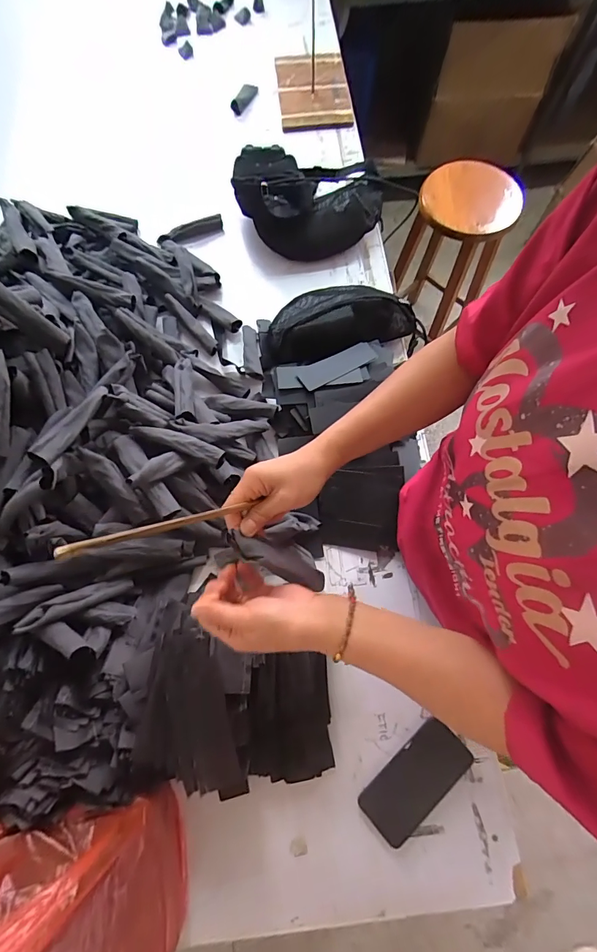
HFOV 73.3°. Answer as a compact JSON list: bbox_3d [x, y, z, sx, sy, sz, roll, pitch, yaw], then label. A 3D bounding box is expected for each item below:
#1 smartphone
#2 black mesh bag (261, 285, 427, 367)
[{"bbox_3d":[0.168,0.435,0.572,0.162,0.010,0.082,-40,84,-11],"label":"smartphone"},{"bbox_3d":[0.073,-0.306,0.791,0.304,0.099,0.152,-11,72,-3],"label":"black mesh bag"}]

